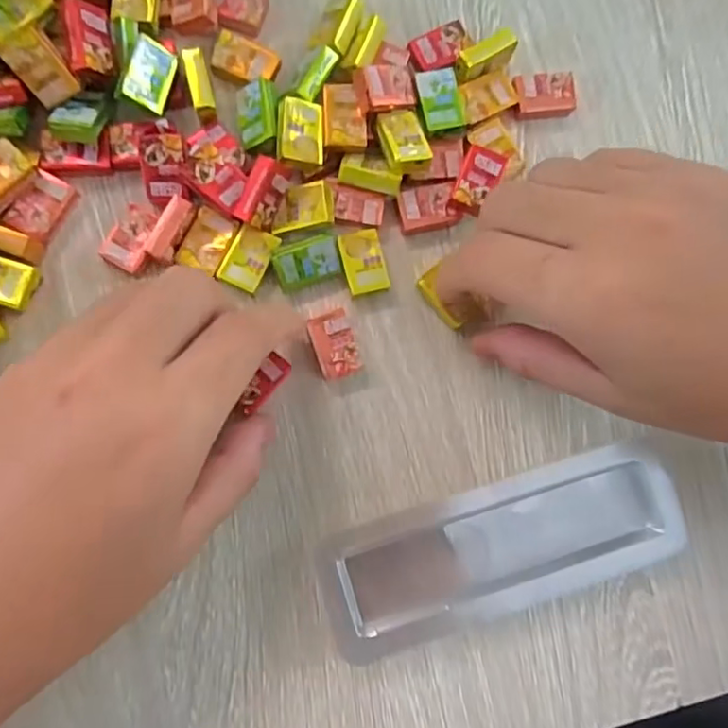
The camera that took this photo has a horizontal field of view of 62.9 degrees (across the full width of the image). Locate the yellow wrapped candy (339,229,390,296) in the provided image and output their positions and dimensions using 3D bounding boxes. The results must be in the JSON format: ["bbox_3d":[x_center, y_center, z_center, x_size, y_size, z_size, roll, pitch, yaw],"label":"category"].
[{"bbox_3d":[0.000,-0.041,0.245,0.017,0.008,0.025,-14,85,-7],"label":"yellow wrapped candy"}]

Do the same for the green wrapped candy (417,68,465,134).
[{"bbox_3d":[0.033,-0.109,0.247,0.020,0.010,0.024,-13,85,-7],"label":"green wrapped candy"}]

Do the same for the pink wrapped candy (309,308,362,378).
[{"bbox_3d":[-0.012,-0.008,0.240,0.016,0.009,0.025,-18,86,-8],"label":"pink wrapped candy"}]

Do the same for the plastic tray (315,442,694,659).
[{"bbox_3d":[0.054,0.073,0.231,0.137,0.019,0.049,-17,85,-7],"label":"plastic tray"}]

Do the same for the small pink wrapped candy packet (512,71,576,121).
[{"bbox_3d":[0.079,-0.117,0.261,0.027,0.008,0.020,-2,84,-6],"label":"small pink wrapped candy packet"}]

